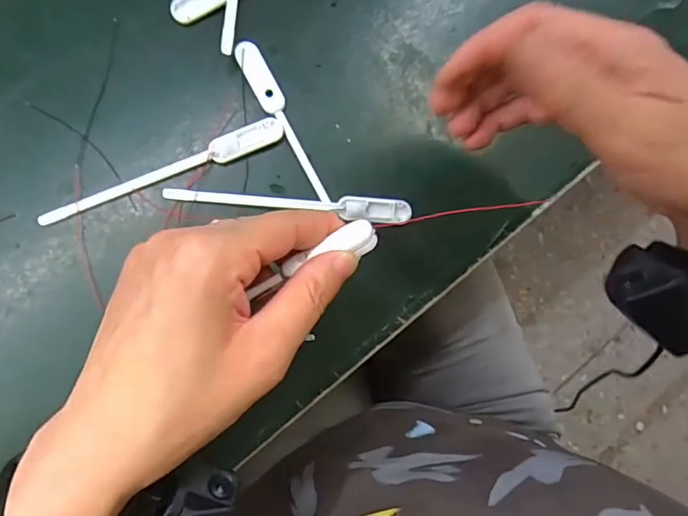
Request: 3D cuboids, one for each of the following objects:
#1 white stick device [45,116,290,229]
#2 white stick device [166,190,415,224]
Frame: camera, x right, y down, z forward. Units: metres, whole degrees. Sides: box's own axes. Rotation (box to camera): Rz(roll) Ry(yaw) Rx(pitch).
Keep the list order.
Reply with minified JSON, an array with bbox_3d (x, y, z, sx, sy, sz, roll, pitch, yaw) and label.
[{"bbox_3d":[-0.103,-0.049,0.289,0.144,0.006,0.015,-26,92,-9],"label":"white stick device"},{"bbox_3d":[-0.031,-0.034,0.297,0.144,0.006,0.015,5,87,-9],"label":"white stick device"}]

